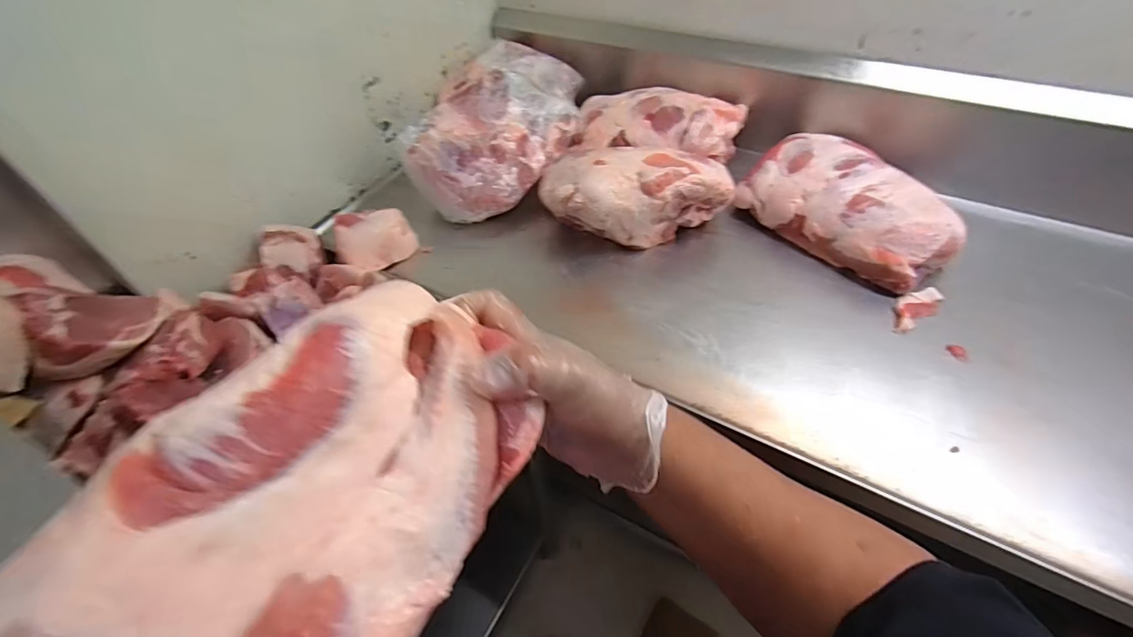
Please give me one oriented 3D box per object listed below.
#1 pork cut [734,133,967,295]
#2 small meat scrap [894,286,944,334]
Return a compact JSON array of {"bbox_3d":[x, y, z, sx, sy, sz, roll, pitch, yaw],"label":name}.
[{"bbox_3d":[0.485,-0.191,0.845,0.190,0.122,0.336,-32,54,-23],"label":"pork cut"},{"bbox_3d":[0.532,-0.016,0.760,0.104,0.014,0.048,-23,51,-16],"label":"small meat scrap"}]

